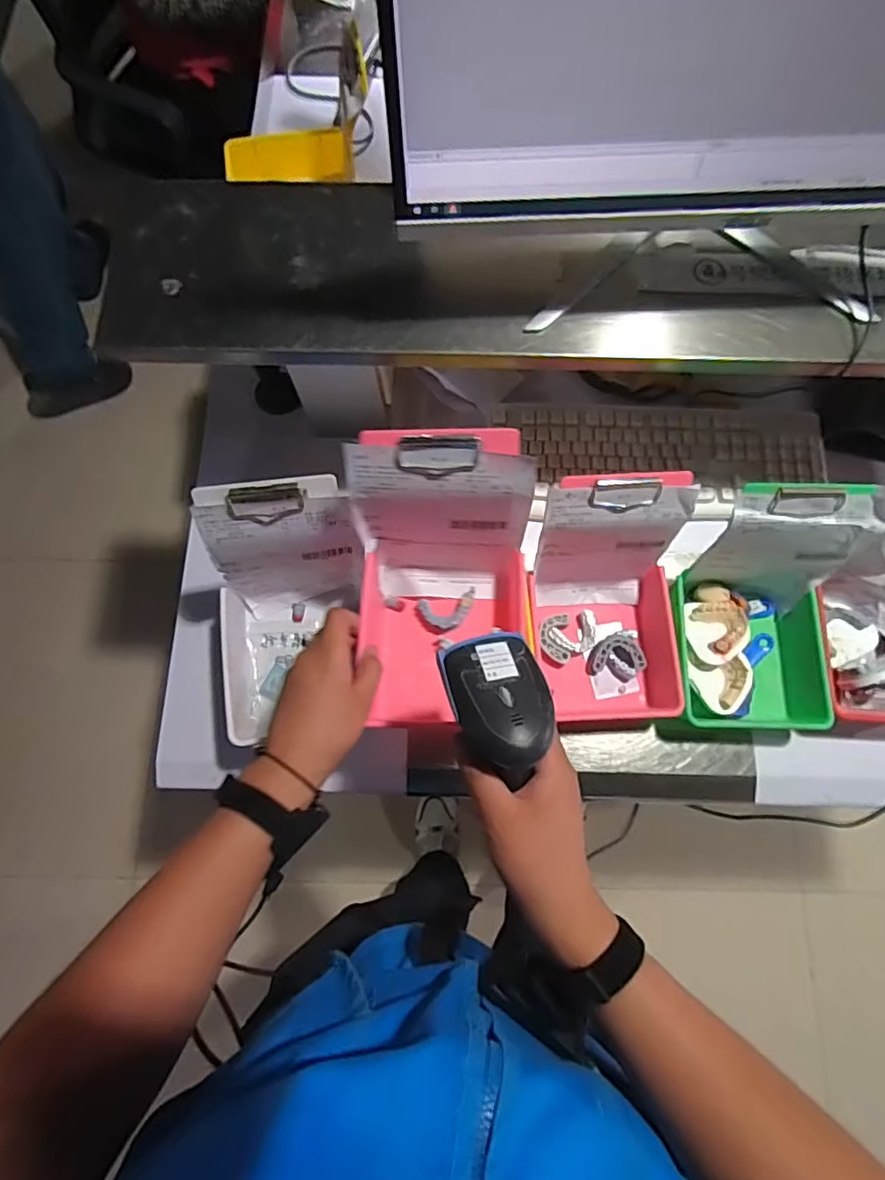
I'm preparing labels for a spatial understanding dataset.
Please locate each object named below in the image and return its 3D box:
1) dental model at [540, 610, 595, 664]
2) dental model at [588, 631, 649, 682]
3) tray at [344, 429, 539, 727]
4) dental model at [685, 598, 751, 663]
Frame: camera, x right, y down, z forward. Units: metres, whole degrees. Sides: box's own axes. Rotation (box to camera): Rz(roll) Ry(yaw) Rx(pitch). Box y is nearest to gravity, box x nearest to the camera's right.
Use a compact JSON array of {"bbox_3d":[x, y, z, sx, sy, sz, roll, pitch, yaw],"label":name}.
[{"bbox_3d":[0.150,0.052,0.677,0.071,0.018,0.053,-31,78,-7],"label":"dental model"},{"bbox_3d":[0.207,0.081,0.672,0.068,0.029,0.055,-19,77,-5],"label":"dental model"},{"bbox_3d":[-0.001,0.000,0.513,0.147,0.194,0.203,-1,76,0],"label":"tray"},{"bbox_3d":[0.315,0.049,0.650,0.063,0.026,0.073,-7,67,27],"label":"dental model"}]

